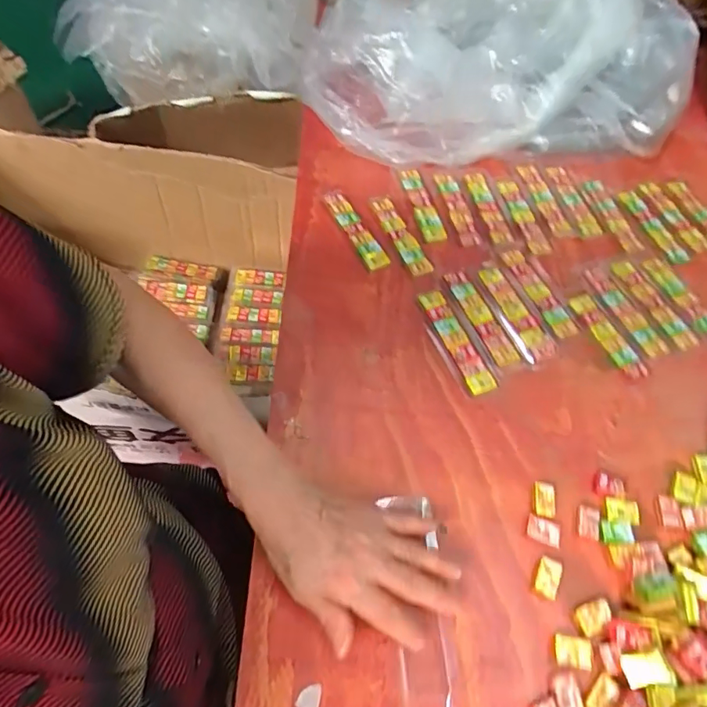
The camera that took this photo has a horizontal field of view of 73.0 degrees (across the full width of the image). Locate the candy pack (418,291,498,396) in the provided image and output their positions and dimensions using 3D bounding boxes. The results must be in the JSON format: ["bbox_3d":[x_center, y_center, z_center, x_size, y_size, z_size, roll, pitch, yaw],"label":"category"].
[{"bbox_3d":[0.097,-0.012,0.468,0.031,0.006,0.118,-18,60,-13],"label":"candy pack"}]

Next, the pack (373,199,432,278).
[{"bbox_3d":[0.053,-0.135,0.537,0.025,0.012,0.120,-21,61,-15],"label":"pack"}]

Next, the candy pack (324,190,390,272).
[{"bbox_3d":[0.002,-0.140,0.539,0.027,0.013,0.122,-22,61,-16],"label":"candy pack"}]

